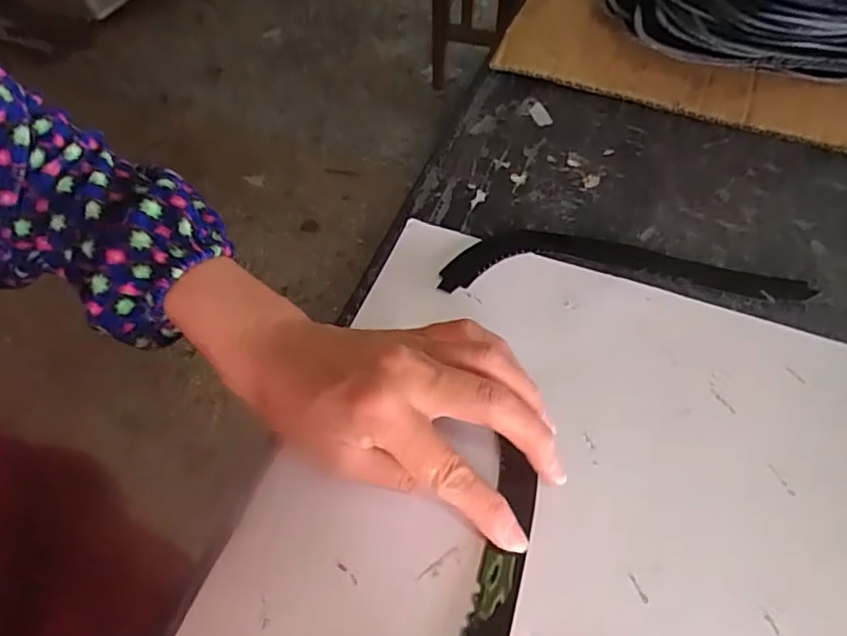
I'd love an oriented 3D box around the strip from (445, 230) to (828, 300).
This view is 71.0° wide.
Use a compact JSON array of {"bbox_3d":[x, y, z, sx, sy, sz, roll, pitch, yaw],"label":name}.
[{"bbox_3d":[0.114,-0.033,0.350,0.205,0.005,0.047,2,56,2],"label":"strip"}]

